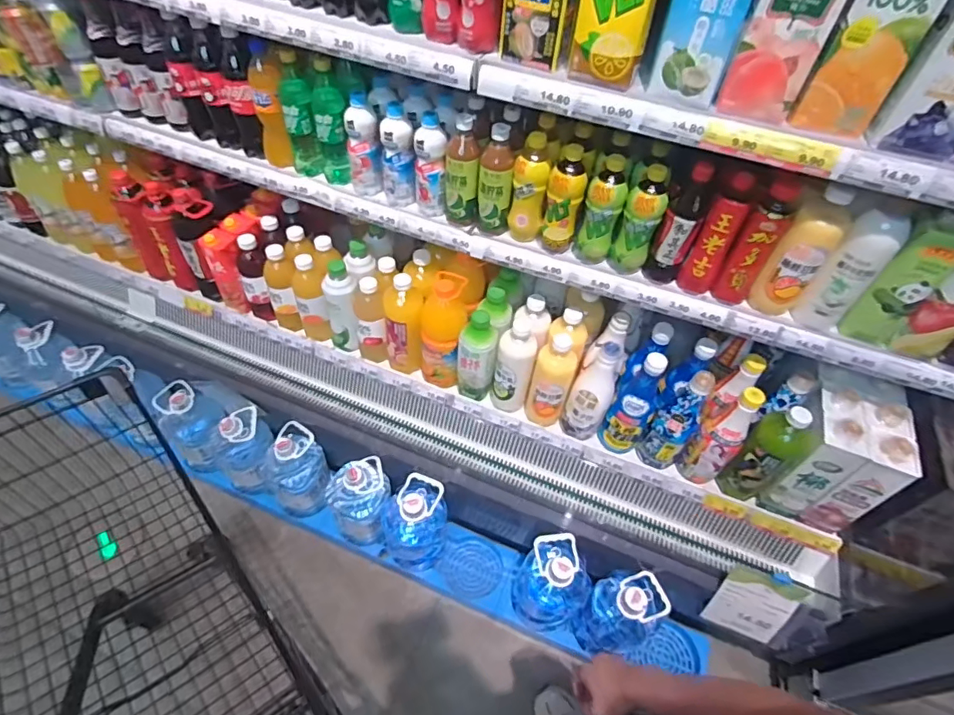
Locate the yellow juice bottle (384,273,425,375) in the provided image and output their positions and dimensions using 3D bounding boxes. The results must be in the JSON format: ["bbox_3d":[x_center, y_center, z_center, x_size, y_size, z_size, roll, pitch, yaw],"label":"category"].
[{"bbox_3d":[-0.170,-0.072,1.209,0.084,0.248,0.084,-1,51,-6],"label":"yellow juice bottle"}]

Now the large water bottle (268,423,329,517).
[{"bbox_3d":[-0.464,0.298,1.338,0.142,0.231,0.153,2,50,-3],"label":"large water bottle"}]

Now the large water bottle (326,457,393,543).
[{"bbox_3d":[-0.297,0.360,1.309,0.148,0.248,0.153,2,50,-3],"label":"large water bottle"}]

